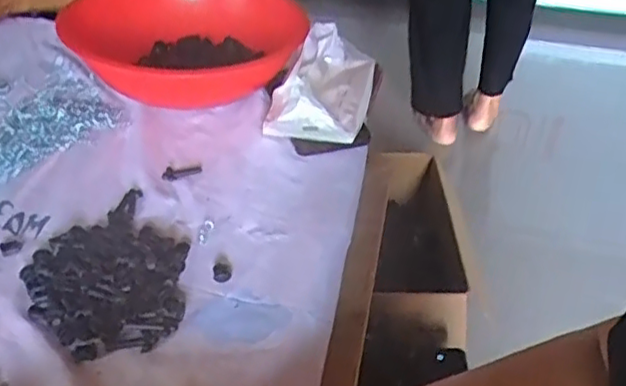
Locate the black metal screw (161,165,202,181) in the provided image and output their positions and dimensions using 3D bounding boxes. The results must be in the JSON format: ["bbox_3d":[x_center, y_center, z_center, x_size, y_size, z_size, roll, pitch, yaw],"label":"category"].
[{"bbox_3d":[-0.119,-0.021,0.588,0.036,0.006,0.017,-15,41,-20],"label":"black metal screw"}]

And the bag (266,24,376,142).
[{"bbox_3d":[0.012,-0.106,0.654,0.088,0.064,0.154,9,39,10],"label":"bag"}]

